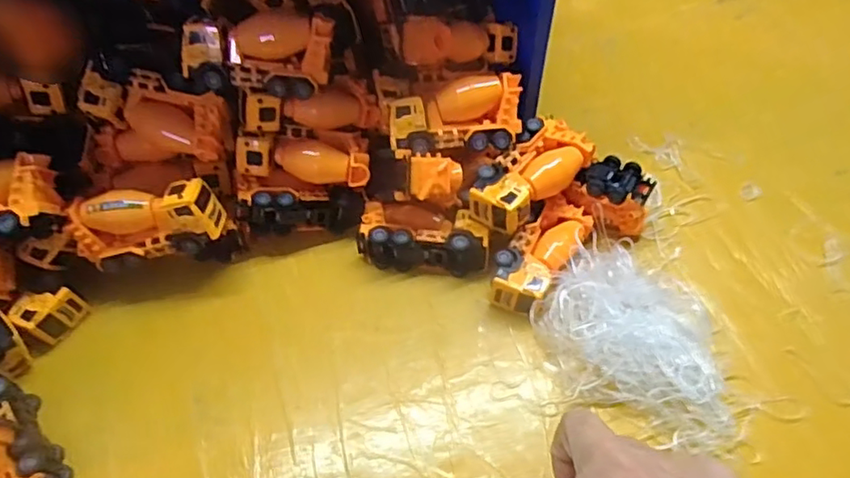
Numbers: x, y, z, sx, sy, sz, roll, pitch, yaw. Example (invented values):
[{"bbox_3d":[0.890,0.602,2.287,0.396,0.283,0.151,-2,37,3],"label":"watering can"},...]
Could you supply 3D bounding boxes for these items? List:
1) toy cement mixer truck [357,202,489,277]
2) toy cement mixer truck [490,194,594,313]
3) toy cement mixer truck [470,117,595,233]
[{"bbox_3d":[-0.001,-0.003,0.480,0.102,0.035,0.047,5,53,4],"label":"toy cement mixer truck"},{"bbox_3d":[0.093,0.013,0.467,0.042,0.035,0.105,31,60,22],"label":"toy cement mixer truck"},{"bbox_3d":[0.083,-0.045,0.471,0.054,0.046,0.101,33,60,21],"label":"toy cement mixer truck"}]

